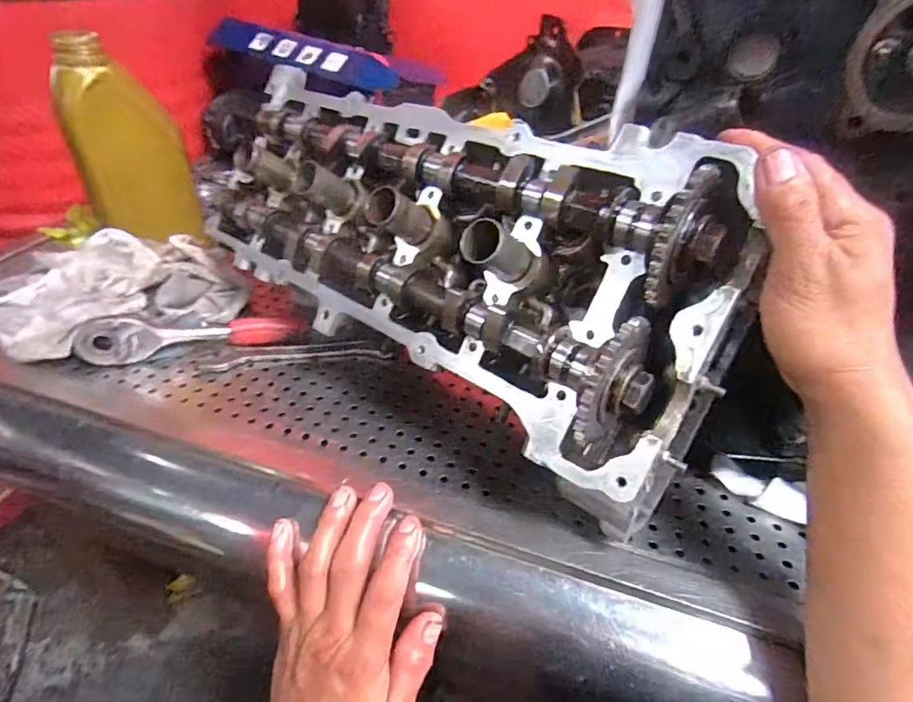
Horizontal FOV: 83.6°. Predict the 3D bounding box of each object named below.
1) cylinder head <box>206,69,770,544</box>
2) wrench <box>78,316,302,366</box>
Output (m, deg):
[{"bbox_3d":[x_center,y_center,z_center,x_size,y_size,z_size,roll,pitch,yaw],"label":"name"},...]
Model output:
[{"bbox_3d":[-0.027,-0.085,0.398,0.459,0.213,0.115,30,8,31],"label":"cylinder head"},{"bbox_3d":[-0.238,-0.022,0.467,0.182,0.051,0.020,-13,41,-18],"label":"wrench"}]

